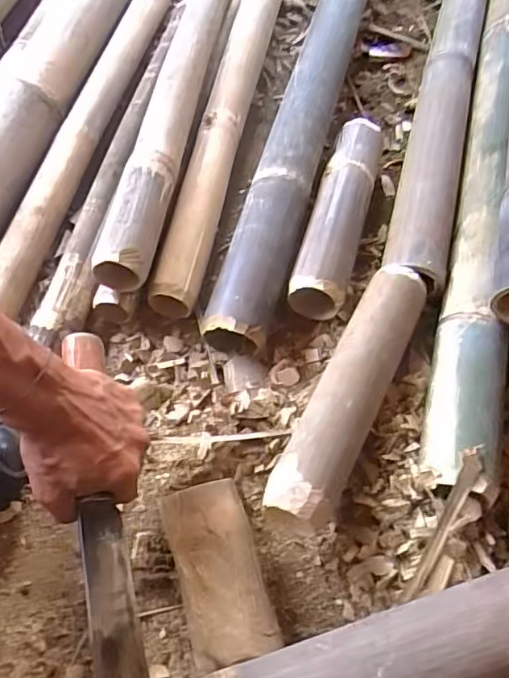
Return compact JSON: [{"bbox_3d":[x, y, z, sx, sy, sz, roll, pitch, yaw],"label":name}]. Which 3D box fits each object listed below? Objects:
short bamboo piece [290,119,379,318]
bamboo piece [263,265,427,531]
[{"bbox_3d":[0.104,-0.153,0.642,0.064,0.063,0.287,14,61,8],"label":"short bamboo piece"},{"bbox_3d":[0.097,0.046,0.509,0.064,0.066,0.282,25,64,11],"label":"bamboo piece"}]

